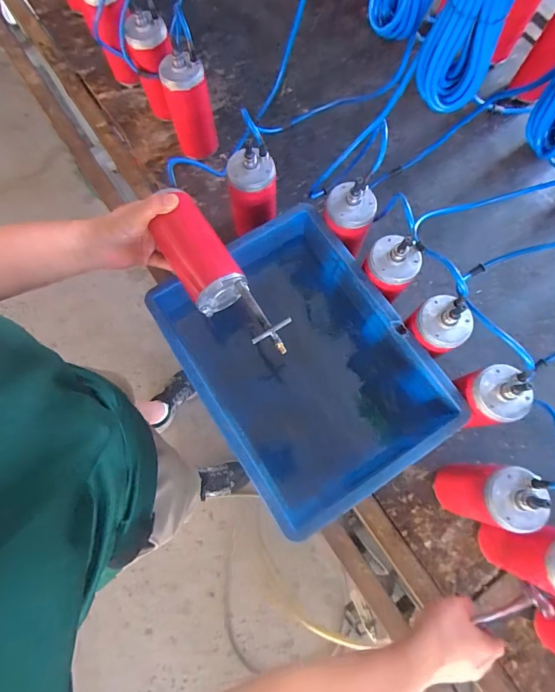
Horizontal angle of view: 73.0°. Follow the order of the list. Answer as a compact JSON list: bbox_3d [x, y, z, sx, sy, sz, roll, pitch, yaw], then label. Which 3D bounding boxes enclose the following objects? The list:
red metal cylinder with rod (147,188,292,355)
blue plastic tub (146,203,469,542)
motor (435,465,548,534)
[{"bbox_3d":[-0.079,-0.085,0.498,0.079,0.074,0.249,-37,77,-9],"label":"red metal cylinder with rod"},{"bbox_3d":[0.038,0.029,0.613,0.307,0.188,0.405,-32,77,-8],"label":"blue plastic tub"},{"bbox_3d":[0.289,0.207,0.522,0.078,0.190,0.092,-2,74,0],"label":"motor"}]

